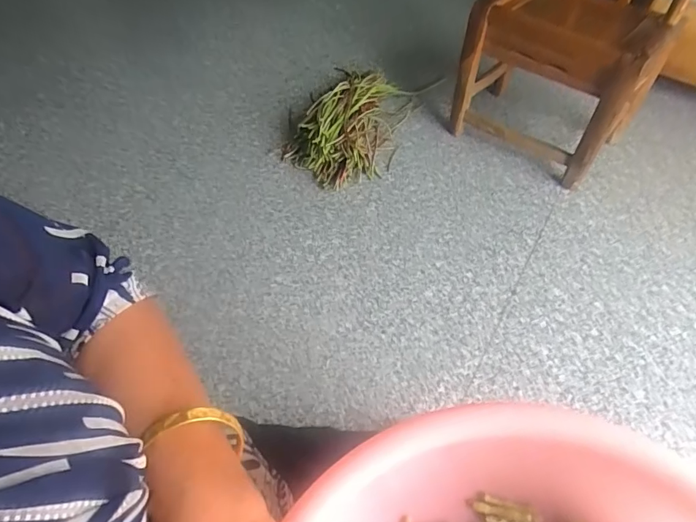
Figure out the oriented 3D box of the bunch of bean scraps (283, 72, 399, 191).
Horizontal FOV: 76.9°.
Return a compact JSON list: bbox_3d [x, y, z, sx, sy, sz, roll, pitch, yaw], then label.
[{"bbox_3d":[-0.004,-0.352,1.081,0.218,0.117,0.364,14,55,6],"label":"bunch of bean scraps"}]

